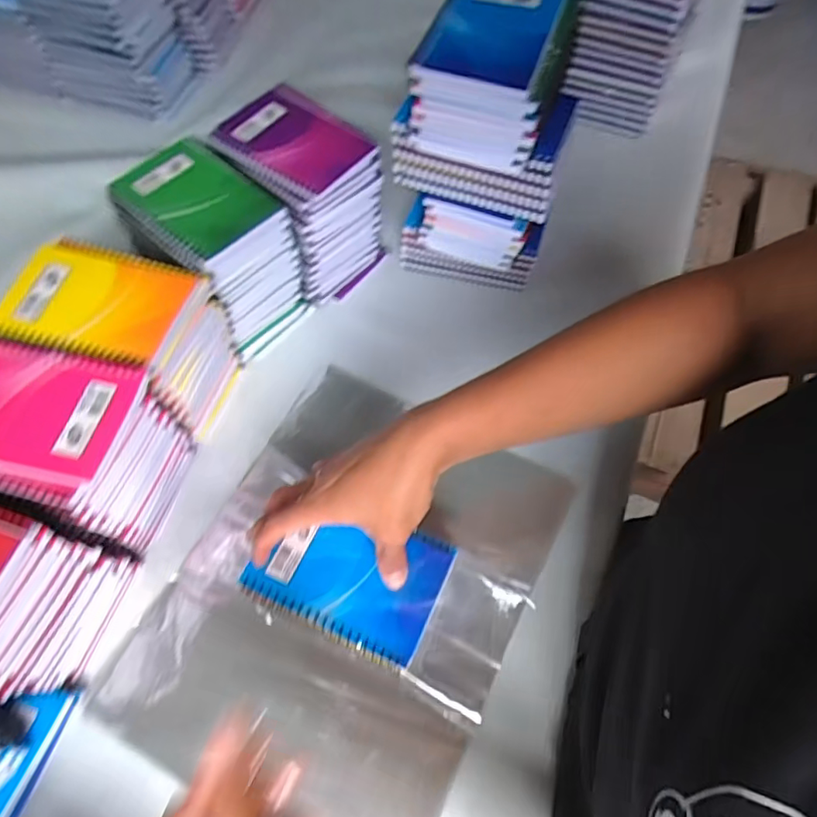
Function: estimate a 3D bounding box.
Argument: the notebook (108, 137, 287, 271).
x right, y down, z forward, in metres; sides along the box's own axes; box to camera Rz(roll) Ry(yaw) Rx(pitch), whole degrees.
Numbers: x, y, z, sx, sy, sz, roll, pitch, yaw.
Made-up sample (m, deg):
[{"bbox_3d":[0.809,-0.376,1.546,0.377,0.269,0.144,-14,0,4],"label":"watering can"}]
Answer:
[{"bbox_3d":[-0.176,-0.171,0.454,0.126,0.013,0.095,36,69,16],"label":"notebook"}]

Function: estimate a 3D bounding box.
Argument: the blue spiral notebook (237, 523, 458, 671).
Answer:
[{"bbox_3d":[-0.041,0.113,0.390,0.126,0.009,0.087,22,66,10],"label":"blue spiral notebook"}]

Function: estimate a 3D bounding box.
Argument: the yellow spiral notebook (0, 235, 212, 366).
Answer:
[{"bbox_3d":[-0.224,-0.079,0.404,0.125,0.014,0.091,12,64,6],"label":"yellow spiral notebook"}]

